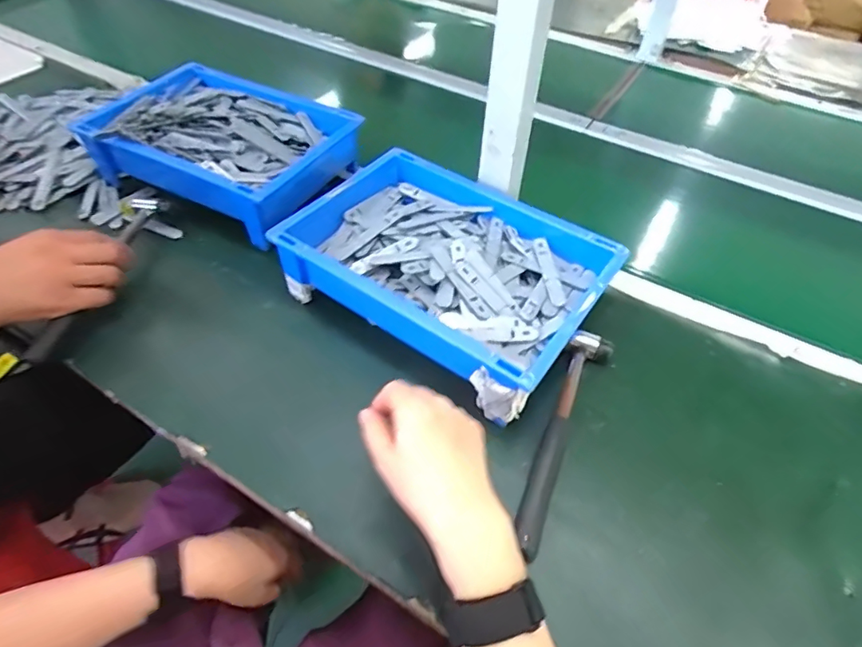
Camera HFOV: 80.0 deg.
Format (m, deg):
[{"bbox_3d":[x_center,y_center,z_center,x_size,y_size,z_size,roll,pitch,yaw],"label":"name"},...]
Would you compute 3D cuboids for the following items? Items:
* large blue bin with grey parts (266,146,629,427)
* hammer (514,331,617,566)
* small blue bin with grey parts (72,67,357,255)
[{"bbox_3d":[0.023,-0.061,0.554,0.304,0.082,0.239,33,55,22],"label":"large blue bin with grey parts"},{"bbox_3d":[0.118,0.097,0.468,0.038,0.021,0.230,23,51,16],"label":"hammer"},{"bbox_3d":[-0.275,-0.238,0.682,0.318,0.076,0.214,24,52,16],"label":"small blue bin with grey parts"}]

